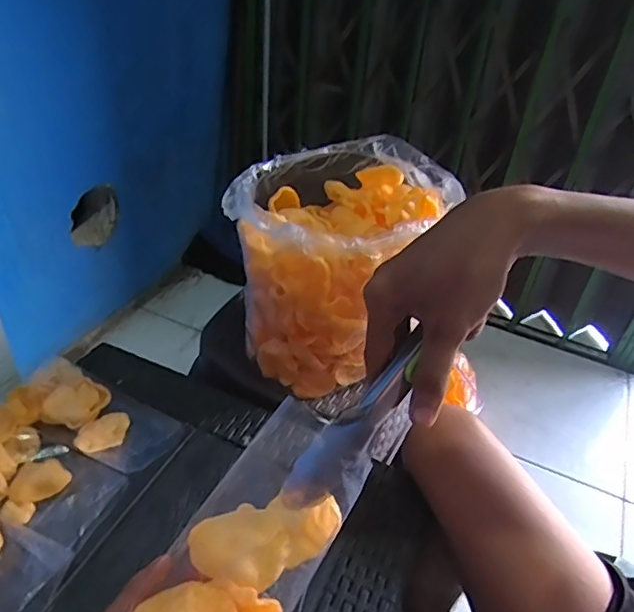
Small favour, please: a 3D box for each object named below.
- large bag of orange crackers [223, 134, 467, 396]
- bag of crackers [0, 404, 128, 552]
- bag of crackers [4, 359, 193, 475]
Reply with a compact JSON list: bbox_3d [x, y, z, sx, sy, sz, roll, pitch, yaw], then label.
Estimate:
[{"bbox_3d":[0.021,-0.056,0.654,0.224,0.207,0.195,-22,47,-30],"label":"large bag of orange crackers"},{"bbox_3d":[-0.274,0.160,0.535,0.174,0.031,0.083,21,41,18],"label":"bag of crackers"},{"bbox_3d":[-0.233,0.112,0.589,0.183,0.027,0.083,21,41,18],"label":"bag of crackers"}]

